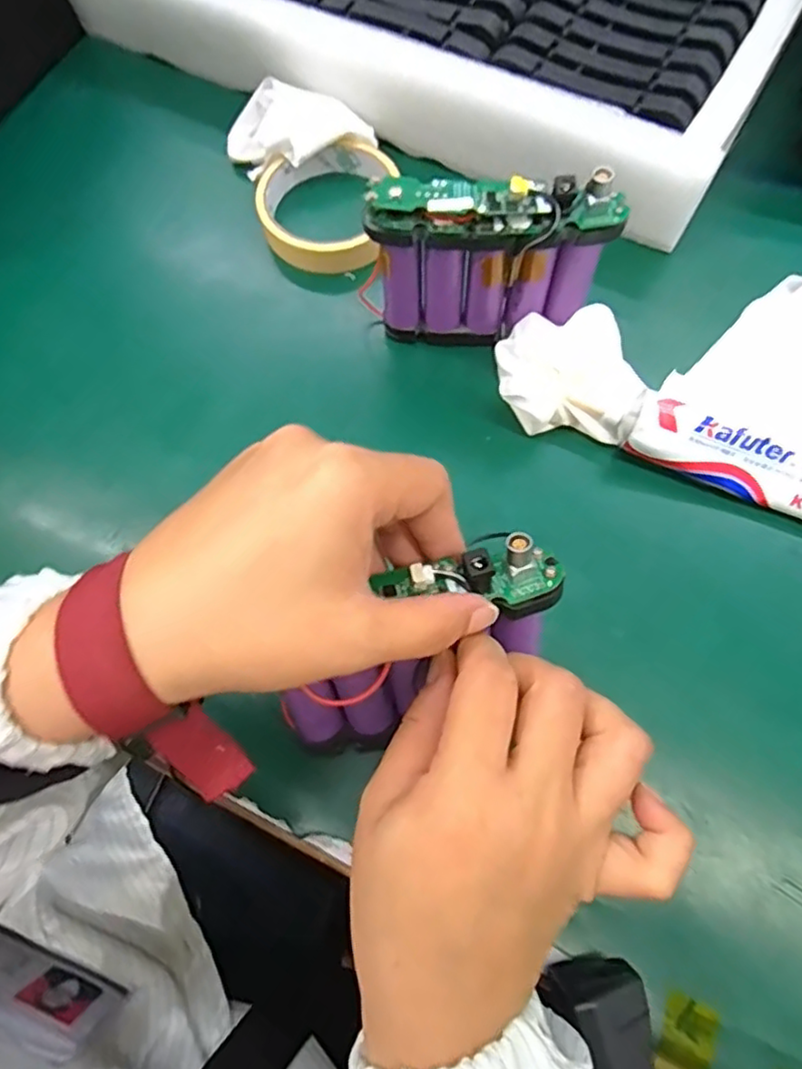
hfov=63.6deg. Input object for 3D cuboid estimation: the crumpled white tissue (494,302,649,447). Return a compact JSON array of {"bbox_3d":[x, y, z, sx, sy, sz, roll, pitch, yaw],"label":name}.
[{"bbox_3d":[0.087,-0.081,0.341,0.072,0.045,0.056,10,71,6],"label":"crumpled white tissue"}]

